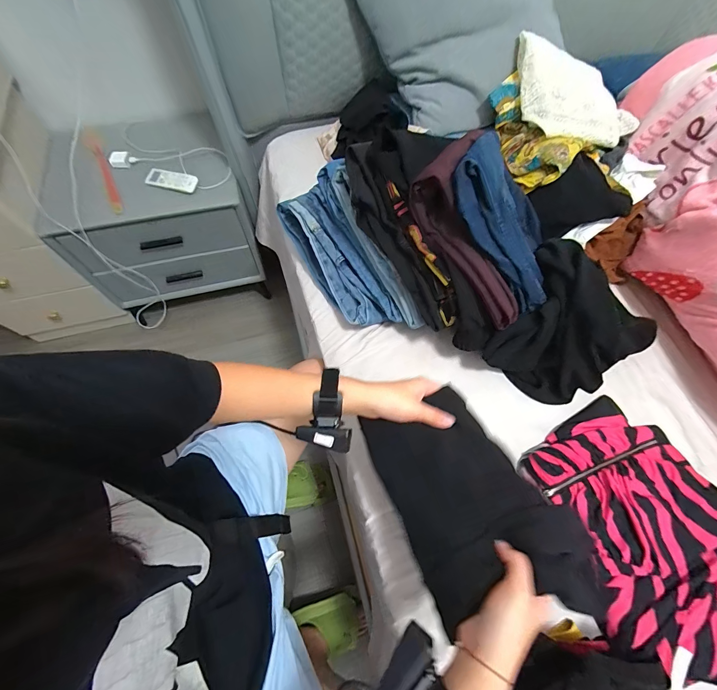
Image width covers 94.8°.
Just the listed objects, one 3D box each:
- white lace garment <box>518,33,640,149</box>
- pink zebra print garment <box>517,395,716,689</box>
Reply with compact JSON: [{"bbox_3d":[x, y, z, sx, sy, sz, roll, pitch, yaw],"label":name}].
[{"bbox_3d":[0.431,-0.491,0.666,0.294,0.064,0.155,28,102,-3],"label":"white lace garment"},{"bbox_3d":[0.427,0.263,0.487,0.262,0.046,0.344,-14,66,-9],"label":"pink zebra print garment"}]

